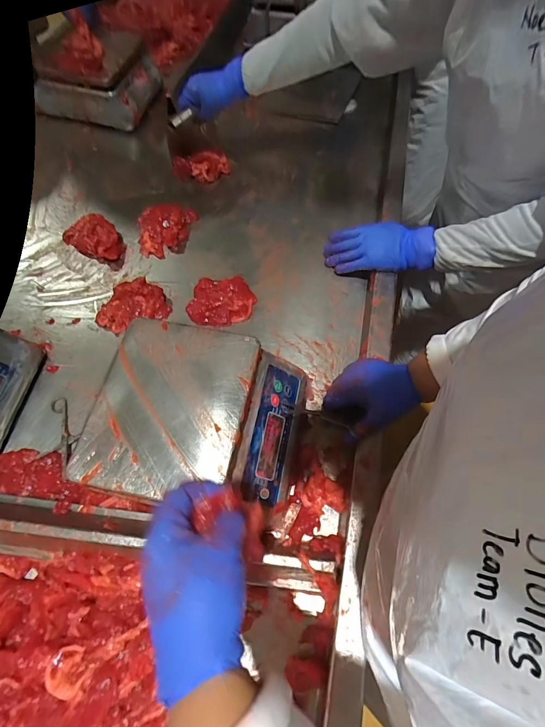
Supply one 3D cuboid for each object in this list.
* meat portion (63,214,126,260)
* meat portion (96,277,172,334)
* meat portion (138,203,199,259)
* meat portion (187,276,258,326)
[{"bbox_3d":[-0.351,-0.254,0.692,0.123,0.036,0.075,25,66,11],"label":"meat portion"},{"bbox_3d":[-0.255,-0.105,0.618,0.128,0.039,0.088,-16,65,-6],"label":"meat portion"},{"bbox_3d":[-0.228,-0.274,0.695,0.118,0.035,0.122,15,65,6],"label":"meat portion"},{"bbox_3d":[-0.092,-0.111,0.613,0.117,0.029,0.085,1,64,0],"label":"meat portion"}]

